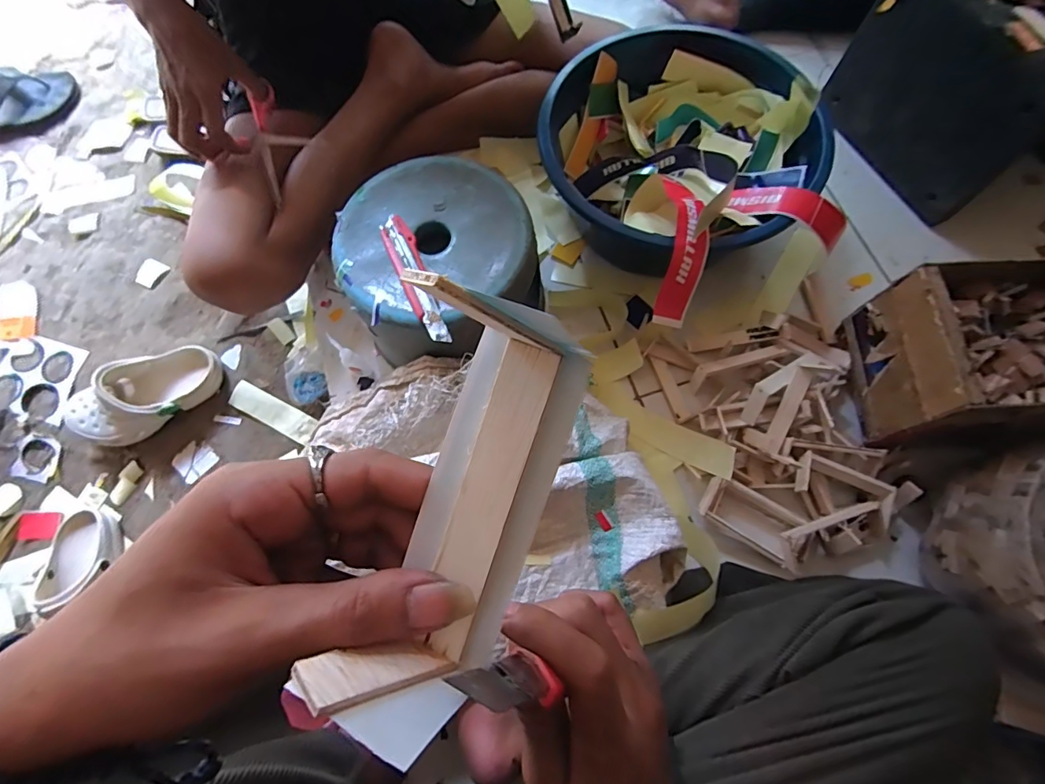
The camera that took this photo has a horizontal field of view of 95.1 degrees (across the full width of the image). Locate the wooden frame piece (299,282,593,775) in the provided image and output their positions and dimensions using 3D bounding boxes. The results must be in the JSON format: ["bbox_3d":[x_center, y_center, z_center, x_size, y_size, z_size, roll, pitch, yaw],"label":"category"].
[{"bbox_3d":[-0.019,0.036,0.141,0.046,0.052,0.121,19,88,7],"label":"wooden frame piece"}]

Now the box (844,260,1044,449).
[{"bbox_3d":[0.494,-0.039,0.518,0.171,0.211,0.167,-3,71,0],"label":"box"}]

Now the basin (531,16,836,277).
[{"bbox_3d":[0.198,-0.310,0.651,0.345,0.157,0.304,37,76,12],"label":"basin"}]

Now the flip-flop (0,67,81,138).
[{"bbox_3d":[-1.032,-0.571,0.949,0.267,0.066,0.096,-31,74,-9],"label":"flip-flop"}]

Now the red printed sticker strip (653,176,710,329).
[{"bbox_3d":[0.189,-0.171,0.561,0.048,0.060,0.181,7,88,3],"label":"red printed sticker strip"}]

